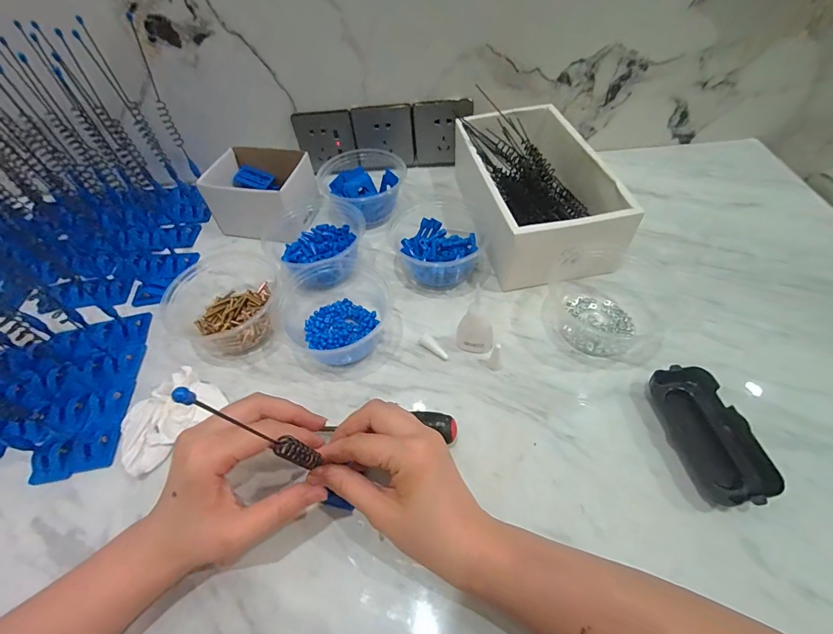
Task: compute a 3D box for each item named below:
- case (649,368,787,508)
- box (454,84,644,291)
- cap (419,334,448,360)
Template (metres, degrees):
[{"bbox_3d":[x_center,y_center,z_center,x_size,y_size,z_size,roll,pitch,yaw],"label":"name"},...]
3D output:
[{"bbox_3d":[0.242,0.095,0.322,0.049,0.028,0.108,-9,53,-2],"label":"case"},{"bbox_3d":[0.142,-0.158,0.473,0.141,0.081,0.241,-10,53,-3],"label":"box"},{"bbox_3d":[0.019,0.031,0.399,0.034,0.012,0.010,28,60,23],"label":"cap"}]

